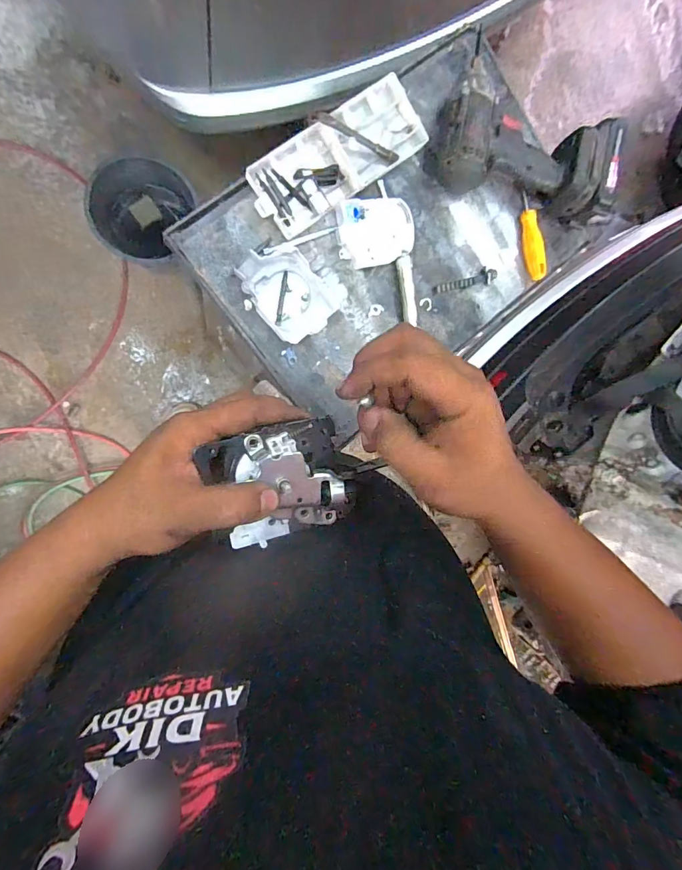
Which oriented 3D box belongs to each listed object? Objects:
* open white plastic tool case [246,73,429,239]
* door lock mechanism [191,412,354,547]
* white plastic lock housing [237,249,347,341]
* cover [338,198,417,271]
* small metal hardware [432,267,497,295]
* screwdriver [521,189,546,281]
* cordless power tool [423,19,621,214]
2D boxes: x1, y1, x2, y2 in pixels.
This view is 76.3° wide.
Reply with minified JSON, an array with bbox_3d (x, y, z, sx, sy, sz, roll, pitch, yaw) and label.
[{"bbox_3d":[-0.004,-0.332,0.518,0.226,0.026,0.086,-39,102,-8],"label":"open white plastic tool case"},{"bbox_3d":[-0.039,0.032,0.300,0.095,0.030,0.077,-17,94,-9],"label":"door lock mechanism"},{"bbox_3d":[-0.062,-0.175,0.522,0.094,0.033,0.114,-39,102,-8],"label":"white plastic lock housing"},{"bbox_3d":[0.045,-0.248,0.536,0.091,0.031,0.072,-7,96,-13],"label":"cover"},{"bbox_3d":[0.163,-0.205,0.575,0.088,0.011,0.020,-13,93,-9],"label":"small metal hardware"},{"bbox_3d":[0.260,-0.271,0.592,0.017,0.020,0.118,-14,98,-12],"label":"screwdriver"},{"bbox_3d":[0.236,-0.387,0.548,0.228,0.070,0.187,5,93,-14],"label":"cordless power tool"}]

